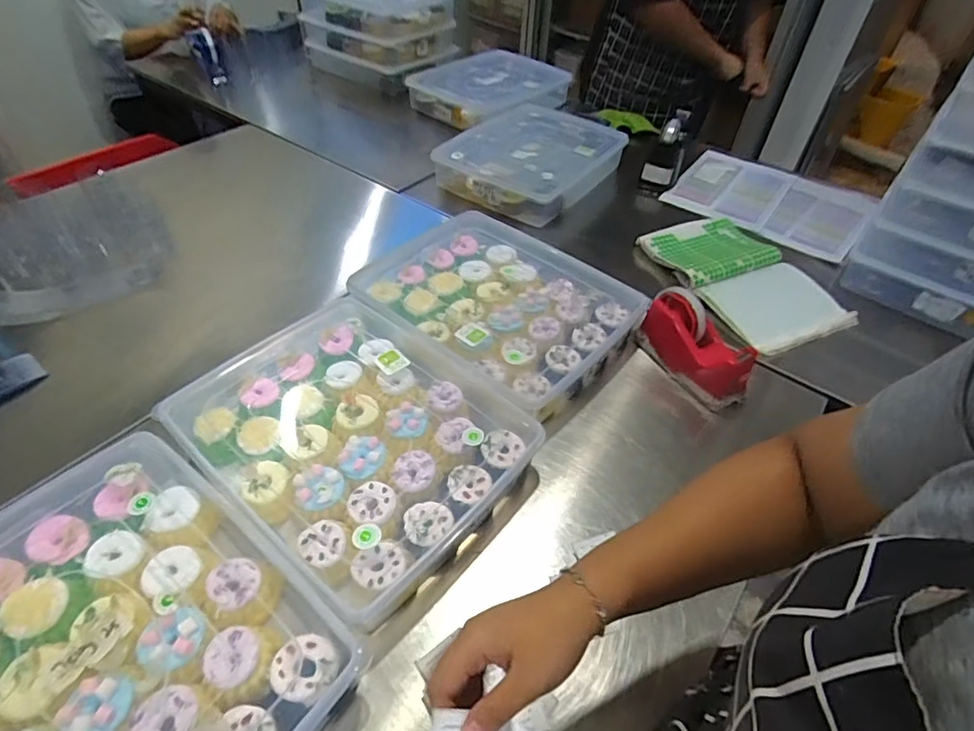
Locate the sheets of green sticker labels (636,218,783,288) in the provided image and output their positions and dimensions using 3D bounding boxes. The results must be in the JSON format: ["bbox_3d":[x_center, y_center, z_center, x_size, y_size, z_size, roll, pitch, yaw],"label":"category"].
[{"bbox_3d":[0.412,-0.217,0.962,0.228,0.020,0.157,-17,48,-22],"label":"sheets of green sticker labels"}]

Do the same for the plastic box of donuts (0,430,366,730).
[{"bbox_3d":[-0.332,0.247,0.458,0.387,0.064,0.293,29,51,24],"label":"plastic box of donuts"}]

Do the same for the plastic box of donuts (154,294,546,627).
[{"bbox_3d":[-0.159,0.085,0.628,0.369,0.073,0.290,31,52,25],"label":"plastic box of donuts"}]

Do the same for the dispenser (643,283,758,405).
[{"bbox_3d":[0.290,-0.025,0.731,0.051,0.110,0.162,-25,51,-24],"label":"dispenser"}]

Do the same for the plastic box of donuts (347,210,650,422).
[{"bbox_3d":[0.008,-0.090,0.804,0.383,0.085,0.307,32,52,26],"label":"plastic box of donuts"}]

